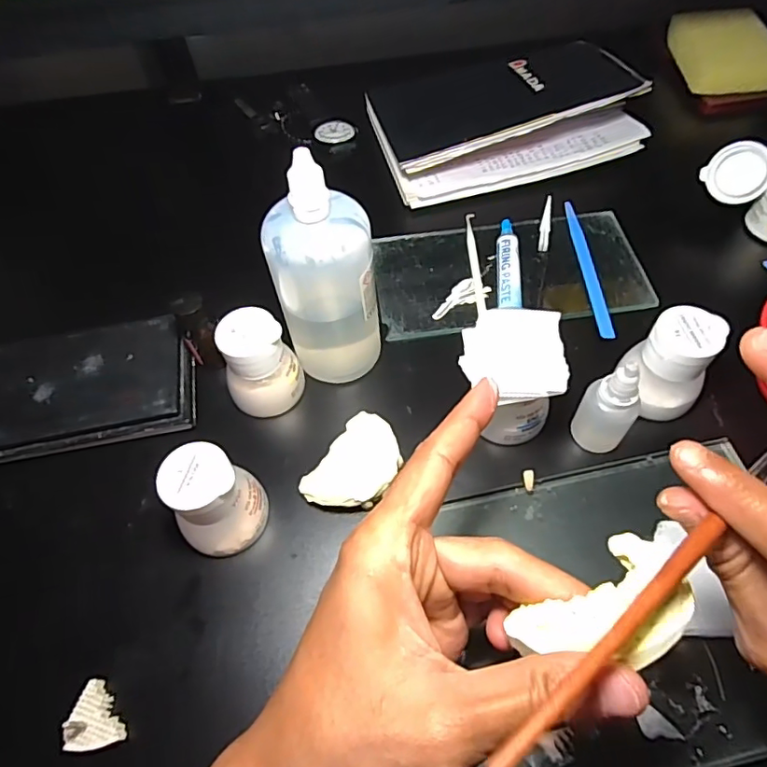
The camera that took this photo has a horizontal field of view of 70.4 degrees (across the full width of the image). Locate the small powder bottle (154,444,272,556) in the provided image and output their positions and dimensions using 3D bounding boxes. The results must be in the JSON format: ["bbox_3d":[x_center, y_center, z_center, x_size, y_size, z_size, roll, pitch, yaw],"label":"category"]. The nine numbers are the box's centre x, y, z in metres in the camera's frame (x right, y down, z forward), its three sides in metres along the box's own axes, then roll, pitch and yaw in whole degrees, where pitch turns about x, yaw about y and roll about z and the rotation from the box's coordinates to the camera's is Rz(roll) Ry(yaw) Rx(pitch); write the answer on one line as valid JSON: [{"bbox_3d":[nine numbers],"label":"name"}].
[{"bbox_3d":[-0.092,0.065,0.300,0.041,0.062,0.043,-3,58,1],"label":"small powder bottle"}]

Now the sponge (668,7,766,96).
[{"bbox_3d":[0.332,-0.324,0.526,0.081,0.029,0.103,-2,58,1],"label":"sponge"}]

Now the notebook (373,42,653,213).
[{"bbox_3d":[0.101,-0.238,0.469,0.225,0.068,0.125,-15,59,-7],"label":"notebook"}]

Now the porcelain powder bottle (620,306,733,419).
[{"bbox_3d":[0.176,-0.010,0.331,0.042,0.060,0.045,-27,61,-13],"label":"porcelain powder bottle"}]

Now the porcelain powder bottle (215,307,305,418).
[{"bbox_3d":[-0.079,-0.012,0.347,0.045,0.063,0.041,-1,58,2],"label":"porcelain powder bottle"}]

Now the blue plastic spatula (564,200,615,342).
[{"bbox_3d":[0.156,-0.089,0.415,0.011,0.004,0.134,-2,58,1],"label":"blue plastic spatula"}]

